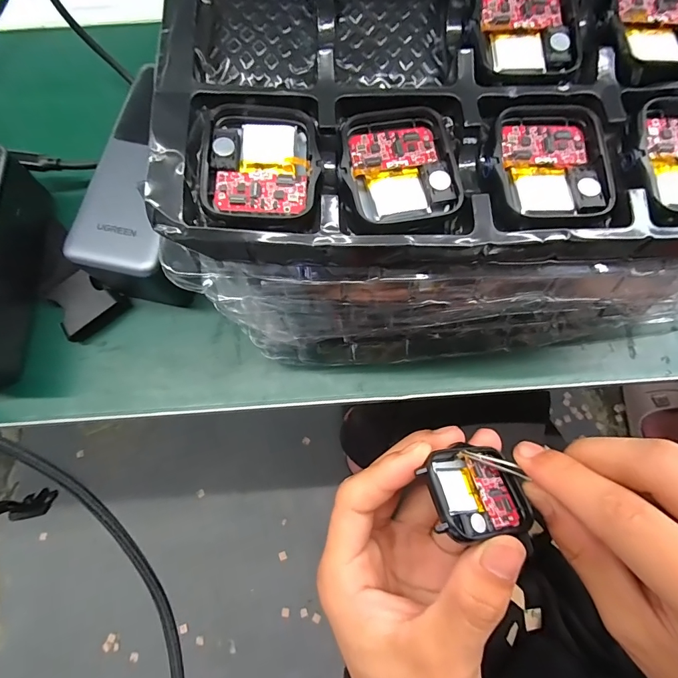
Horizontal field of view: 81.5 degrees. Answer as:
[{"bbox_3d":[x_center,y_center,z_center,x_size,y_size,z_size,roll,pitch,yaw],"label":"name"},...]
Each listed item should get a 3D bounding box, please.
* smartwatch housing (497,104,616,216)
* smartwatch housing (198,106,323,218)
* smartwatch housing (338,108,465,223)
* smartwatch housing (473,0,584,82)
[{"bbox_3d":[0.072,-0.061,0.134,0.036,0.006,0.042,-3,75,0],"label":"smartwatch housing"},{"bbox_3d":[-0.026,-0.060,0.132,0.039,0.005,0.040,-1,75,0],"label":"smartwatch housing"},{"bbox_3d":[0.021,-0.059,0.135,0.037,0.008,0.039,-5,75,-1],"label":"smartwatch housing"},{"bbox_3d":[0.068,-0.117,0.145,0.036,0.009,0.042,-9,75,-2],"label":"smartwatch housing"}]

